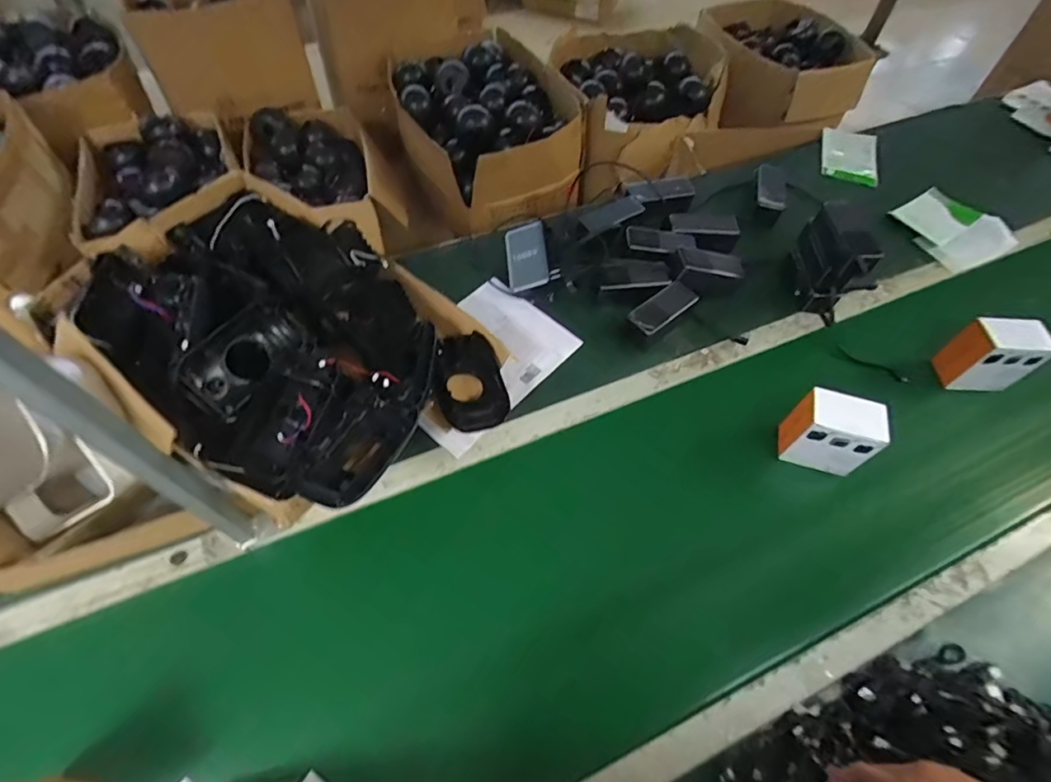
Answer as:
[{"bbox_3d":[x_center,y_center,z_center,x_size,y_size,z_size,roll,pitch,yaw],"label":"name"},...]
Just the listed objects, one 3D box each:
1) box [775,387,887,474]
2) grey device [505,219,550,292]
[{"bbox_3d":[0.440,0.061,0.772,0.115,0.112,0.071,16,58,9],"label":"box"},{"bbox_3d":[0.001,-0.235,0.928,0.073,0.015,0.119,-9,79,14],"label":"grey device"}]

